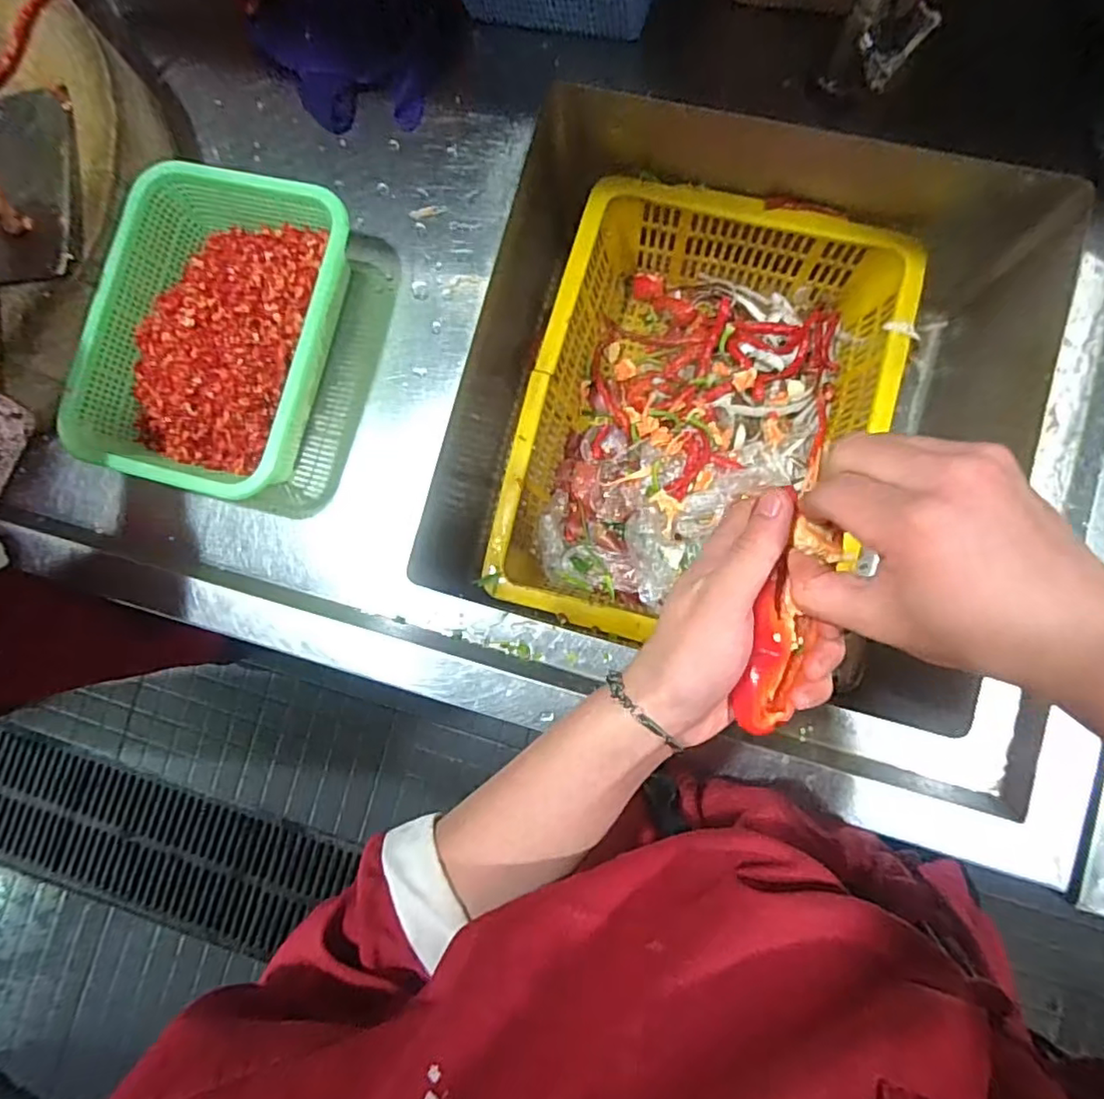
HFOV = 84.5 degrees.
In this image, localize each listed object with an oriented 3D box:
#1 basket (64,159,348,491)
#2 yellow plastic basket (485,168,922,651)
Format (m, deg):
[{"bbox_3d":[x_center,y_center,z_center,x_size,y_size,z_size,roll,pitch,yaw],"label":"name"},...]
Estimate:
[{"bbox_3d":[-0.292,-0.183,0.537,0.190,0.083,0.267,13,86,6],"label":"basket"},{"bbox_3d":[0.162,-0.135,0.695,0.361,0.132,0.472,15,85,6],"label":"yellow plastic basket"}]

